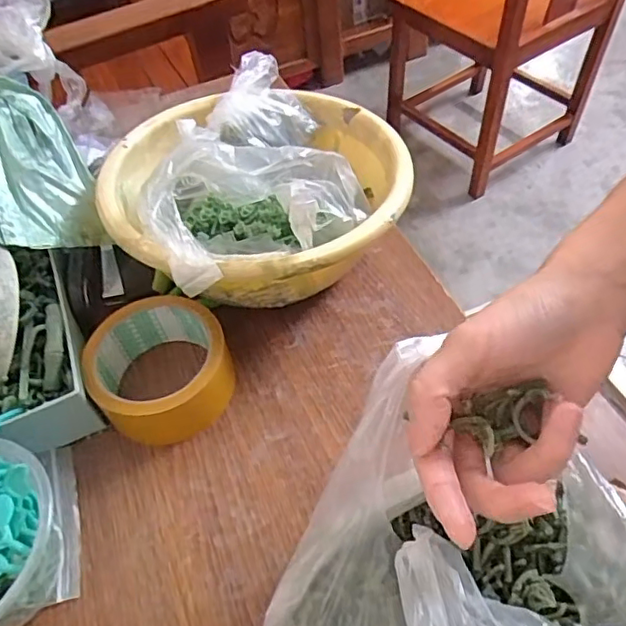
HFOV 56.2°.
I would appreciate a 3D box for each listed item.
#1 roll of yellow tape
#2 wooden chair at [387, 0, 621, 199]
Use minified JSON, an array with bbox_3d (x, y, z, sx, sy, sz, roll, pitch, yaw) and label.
[{"bbox_3d":[-0.103,0.038,0.405,0.090,0.053,0.096,-3,52,4],"label":"roll of yellow tape"},{"bbox_3d":[0.467,-0.758,1.433,0.432,0.742,0.486,-25,54,-13],"label":"wooden chair"}]

